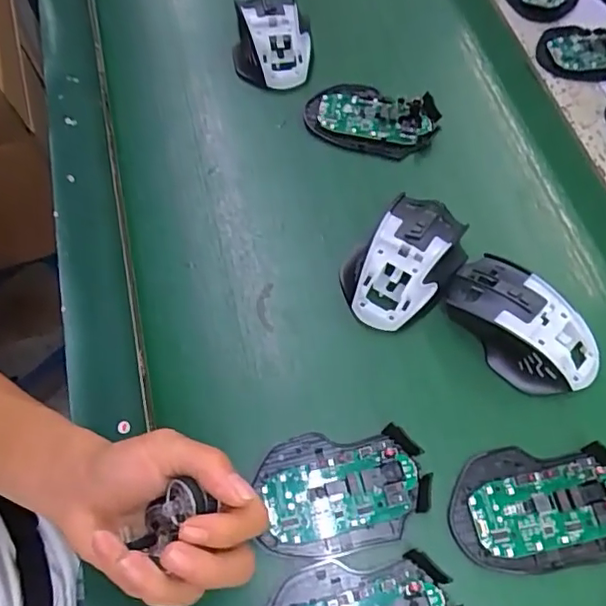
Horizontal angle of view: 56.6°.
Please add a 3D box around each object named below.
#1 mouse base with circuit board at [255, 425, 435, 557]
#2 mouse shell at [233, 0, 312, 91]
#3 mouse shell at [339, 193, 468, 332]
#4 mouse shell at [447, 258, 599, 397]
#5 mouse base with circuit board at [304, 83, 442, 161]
[{"bbox_3d":[0.026,0.119,0.358,0.105,0.014,0.071,-6,64,-3],"label":"mouse base with circuit board"},{"bbox_3d":[-0.030,-0.255,0.527,0.074,0.033,0.108,-7,64,-3],"label":"mouse shell"},{"bbox_3d":[0.079,-0.035,0.420,0.068,0.031,0.109,37,69,17],"label":"mouse shell"},{"bbox_3d":[0.157,0.015,0.405,0.117,0.040,0.069,40,70,18],"label":"mouse shell"},{"bbox_3d":[0.060,-0.164,0.501,0.113,0.019,0.062,15,65,8],"label":"mouse base with circuit board"}]

